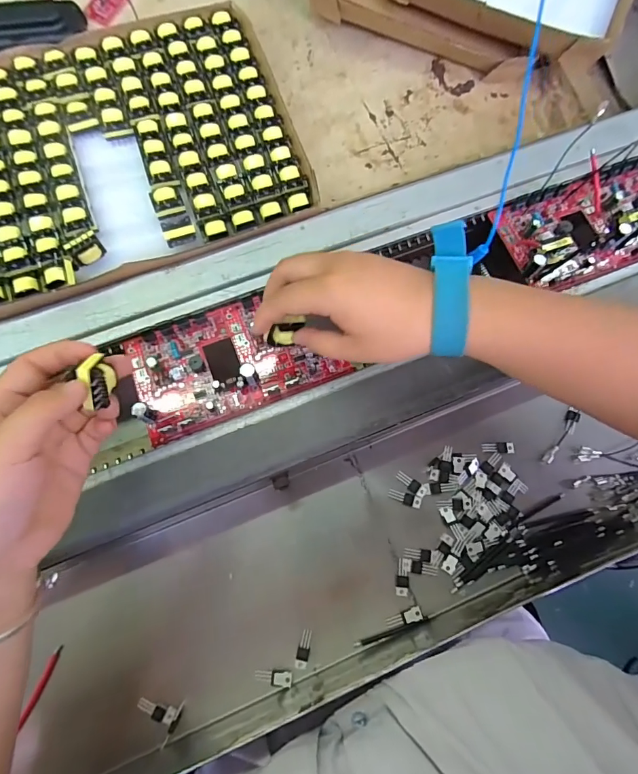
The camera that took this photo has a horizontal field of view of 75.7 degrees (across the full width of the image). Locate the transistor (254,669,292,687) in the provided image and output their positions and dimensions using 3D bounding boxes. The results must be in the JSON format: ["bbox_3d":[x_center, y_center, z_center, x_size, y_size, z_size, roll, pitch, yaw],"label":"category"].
[{"bbox_3d":[-0.035,0.222,0.314,0.028,0.004,0.010,7,74,2],"label":"transistor"}]

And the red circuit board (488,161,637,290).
[{"bbox_3d":[0.249,-0.147,0.362,0.166,0.029,0.086,-18,74,-5],"label":"red circuit board"}]

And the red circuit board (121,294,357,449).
[{"bbox_3d":[-0.069,-0.023,0.330,0.158,0.015,0.091,-20,75,-6],"label":"red circuit board"}]

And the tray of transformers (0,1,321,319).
[{"bbox_3d":[-0.177,-0.204,0.356,0.306,0.040,0.231,-21,75,-6],"label":"tray of transformers"}]

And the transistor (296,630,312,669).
[{"bbox_3d":[-0.012,0.205,0.321,0.009,0.004,0.026,12,74,3],"label":"transistor"}]

